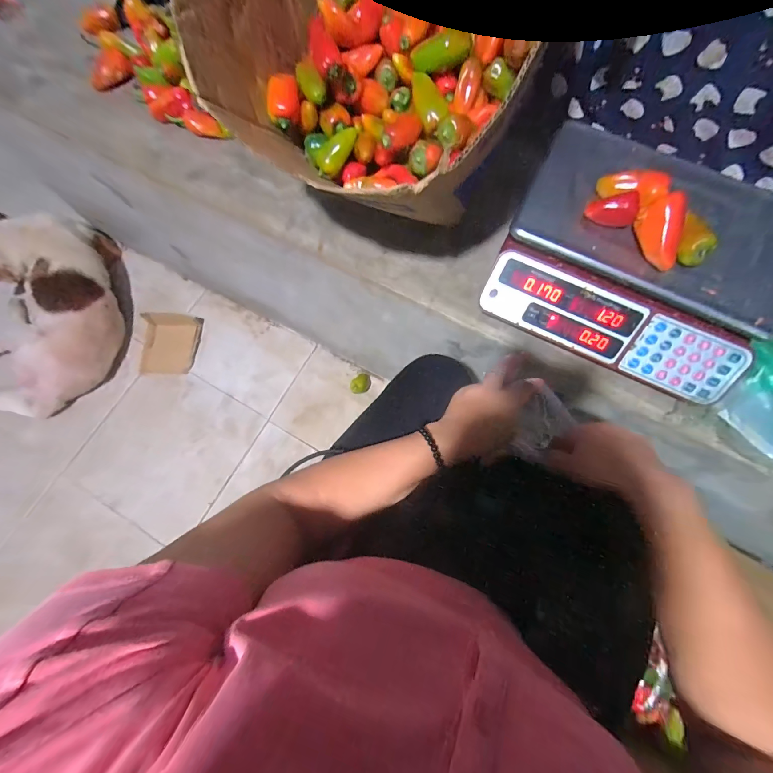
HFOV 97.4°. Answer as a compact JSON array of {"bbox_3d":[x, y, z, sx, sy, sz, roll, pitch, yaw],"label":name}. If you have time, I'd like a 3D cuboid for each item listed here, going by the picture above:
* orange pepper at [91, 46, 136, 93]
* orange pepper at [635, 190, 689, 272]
[{"bbox_3d":[-0.510,-0.582,0.626,0.033,0.041,0.080,28,76,8],"label":"orange pepper"},{"bbox_3d":[0.340,-0.188,0.423,0.047,0.050,0.082,-2,74,-1],"label":"orange pepper"}]

